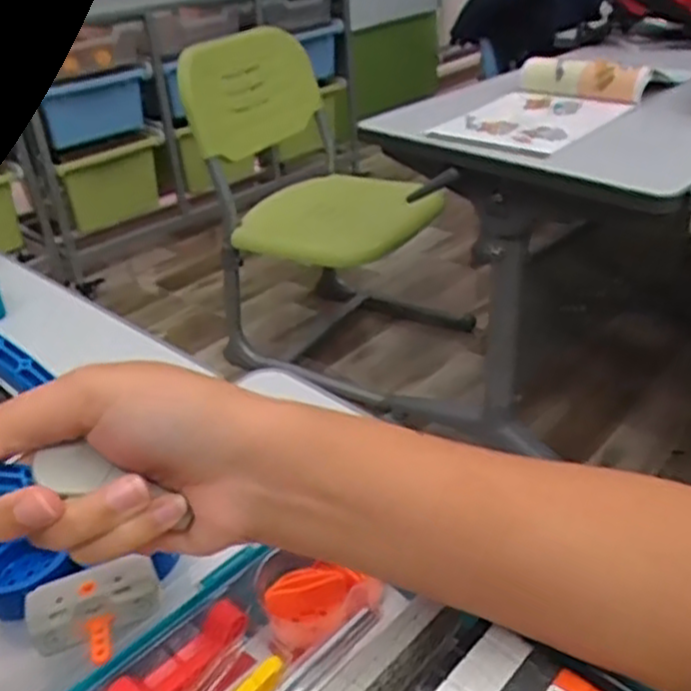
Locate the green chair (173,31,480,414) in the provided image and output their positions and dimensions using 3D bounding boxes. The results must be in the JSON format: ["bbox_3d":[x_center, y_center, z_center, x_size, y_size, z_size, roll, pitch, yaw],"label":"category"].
[{"bbox_3d":[-0.005,-0.270,1.506,0.447,0.708,0.403,25,42,37],"label":"green chair"}]

